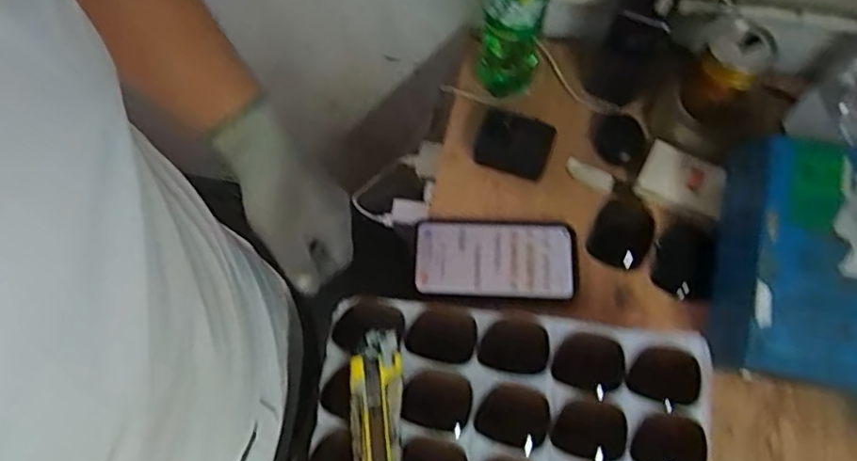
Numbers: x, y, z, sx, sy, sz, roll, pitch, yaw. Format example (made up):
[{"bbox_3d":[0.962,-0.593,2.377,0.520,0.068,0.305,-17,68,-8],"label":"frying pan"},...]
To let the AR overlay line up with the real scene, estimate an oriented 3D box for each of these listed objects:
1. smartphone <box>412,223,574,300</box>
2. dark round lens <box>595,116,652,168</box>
[{"bbox_3d":[0.066,0.029,0.584,0.157,0.010,0.077,3,72,-1],"label":"smartphone"},{"bbox_3d":[0.204,-0.093,0.631,0.056,0.021,0.051,-1,68,2],"label":"dark round lens"}]

